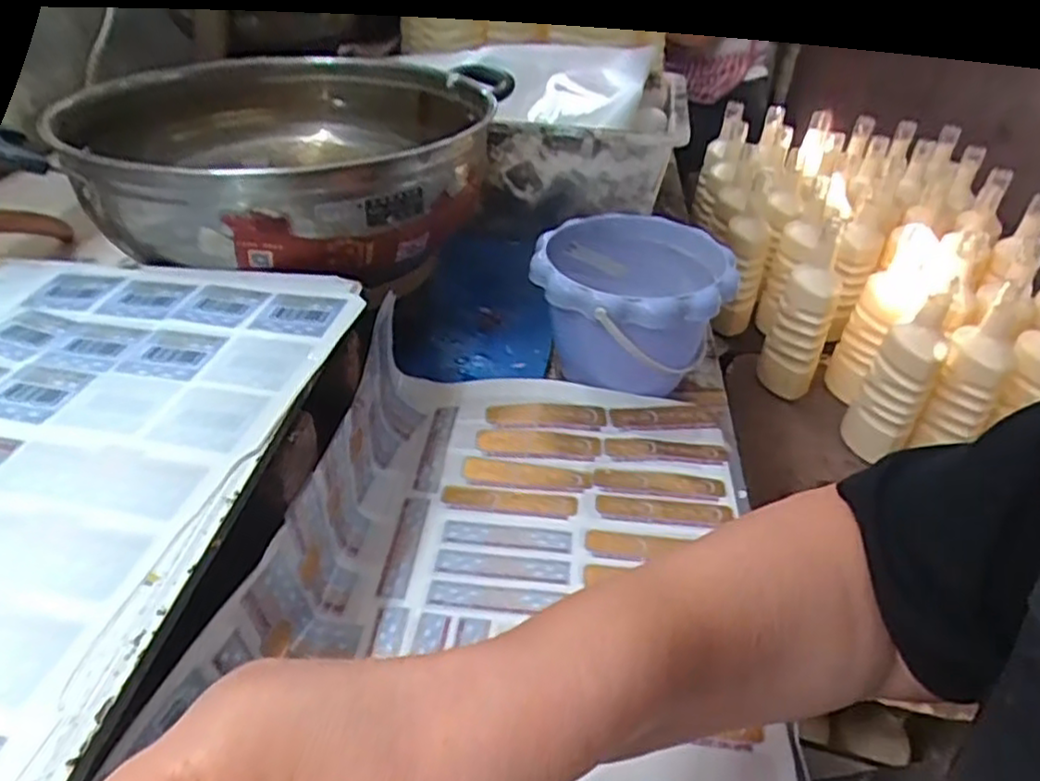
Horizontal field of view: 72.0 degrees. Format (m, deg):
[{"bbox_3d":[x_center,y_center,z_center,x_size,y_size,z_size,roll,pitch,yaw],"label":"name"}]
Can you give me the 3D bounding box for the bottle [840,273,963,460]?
[{"bbox_3d":[0.493,-0.013,0.931,0.073,0.231,0.073,14,37,12],"label":"bottle"}]

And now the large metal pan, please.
[{"bbox_3d":[-0.171,-0.205,0.577,0.292,0.068,0.329,7,39,8],"label":"large metal pan"}]

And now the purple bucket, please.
[{"bbox_3d":[0.086,-0.063,0.588,0.146,0.117,0.149,3,36,-2],"label":"purple bucket"}]

